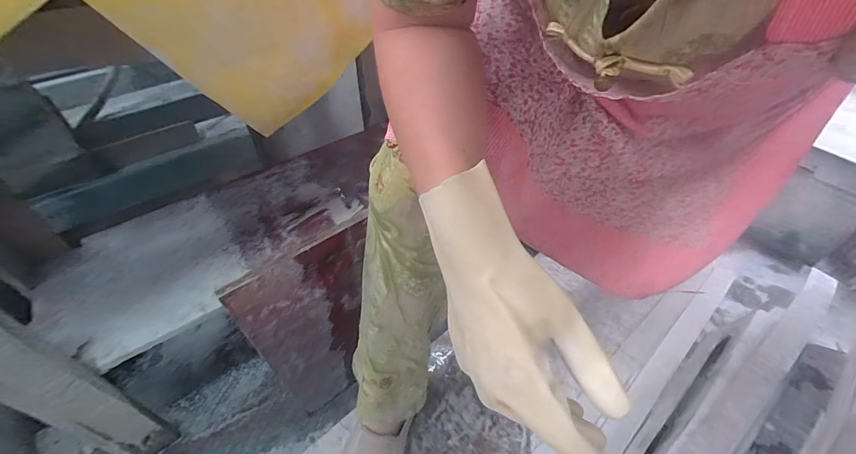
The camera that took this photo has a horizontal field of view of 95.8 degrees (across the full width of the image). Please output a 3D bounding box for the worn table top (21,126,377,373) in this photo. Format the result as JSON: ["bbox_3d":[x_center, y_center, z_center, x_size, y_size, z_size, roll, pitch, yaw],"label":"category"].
[{"bbox_3d":[-0.351,-0.013,0.755,0.651,0.032,0.268,-33,61,-27],"label":"worn table top"}]

